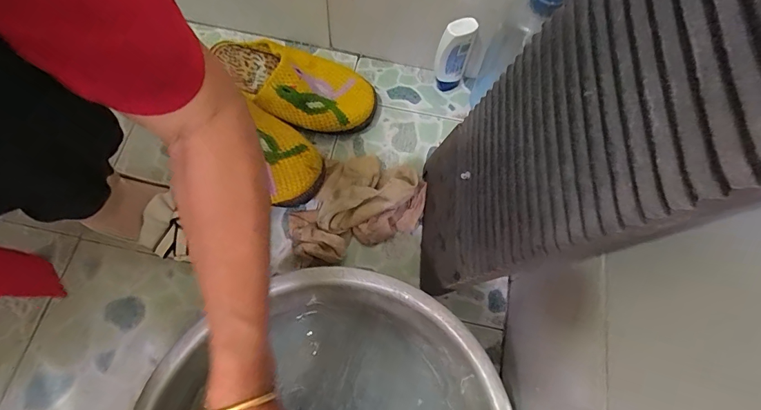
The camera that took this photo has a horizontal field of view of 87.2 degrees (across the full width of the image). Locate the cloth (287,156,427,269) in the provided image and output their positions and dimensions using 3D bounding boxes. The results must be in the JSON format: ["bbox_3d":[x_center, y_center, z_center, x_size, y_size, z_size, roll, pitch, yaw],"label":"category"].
[{"bbox_3d":[-0.034,-0.008,0.545,0.191,0.059,0.138,-20,71,-9],"label":"cloth"}]

